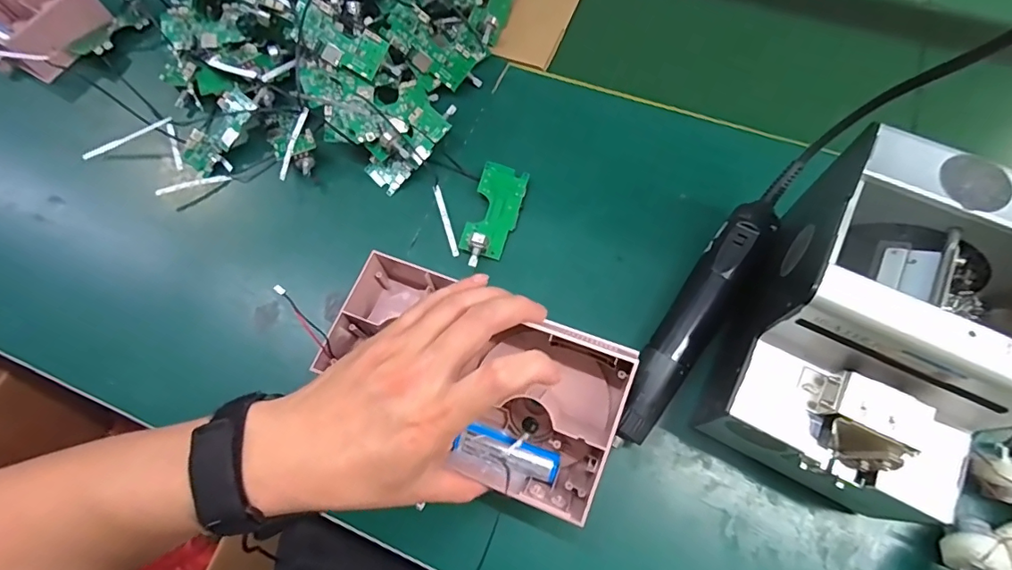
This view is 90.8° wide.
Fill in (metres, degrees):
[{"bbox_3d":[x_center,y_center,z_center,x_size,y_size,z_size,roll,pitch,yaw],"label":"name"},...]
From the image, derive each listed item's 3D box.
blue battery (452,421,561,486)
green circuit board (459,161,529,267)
[{"bbox_3d":[0.002,0.104,0.312,0.063,0.015,0.019,17,70,13],"label":"blue battery"},{"bbox_3d":[-0.011,-0.060,0.432,0.041,0.024,0.096,14,68,9],"label":"green circuit board"}]

